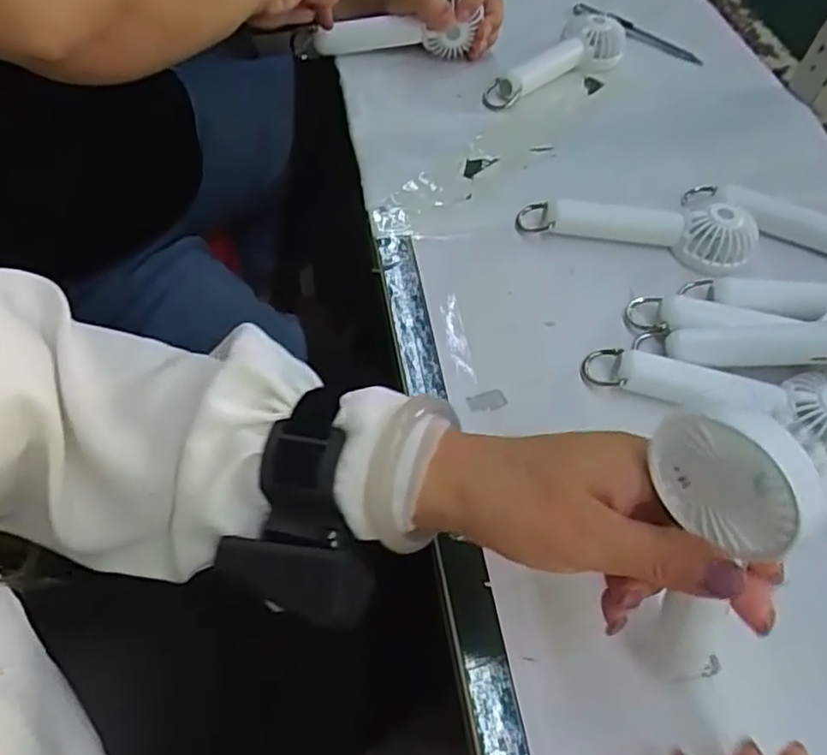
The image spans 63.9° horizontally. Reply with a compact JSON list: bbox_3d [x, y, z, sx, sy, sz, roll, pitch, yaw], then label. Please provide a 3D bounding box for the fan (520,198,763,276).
[{"bbox_3d":[0.159,-0.105,0.466,0.160,0.030,0.047,8,55,-3],"label":"fan"}]

